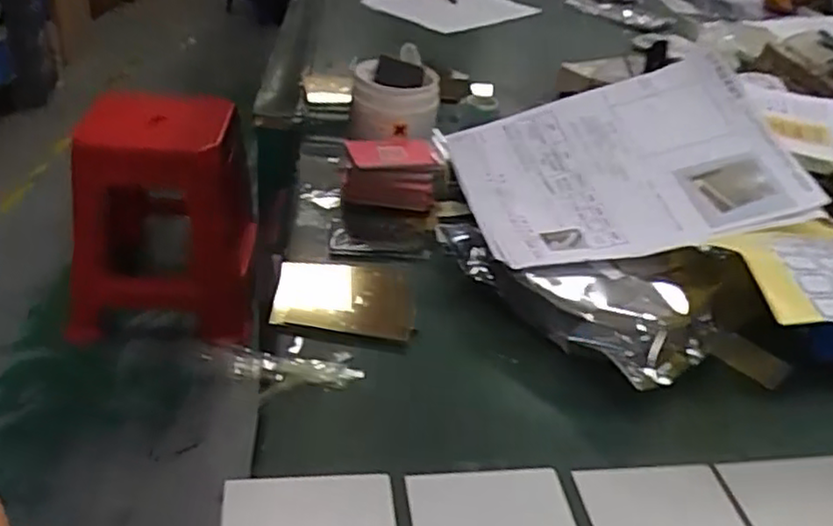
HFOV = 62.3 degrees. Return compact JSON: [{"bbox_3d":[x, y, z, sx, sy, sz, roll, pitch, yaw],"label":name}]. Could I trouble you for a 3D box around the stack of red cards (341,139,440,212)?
[{"bbox_3d":[-0.025,-0.091,0.708,0.095,0.056,0.061,7,35,0],"label":"stack of red cards"}]

